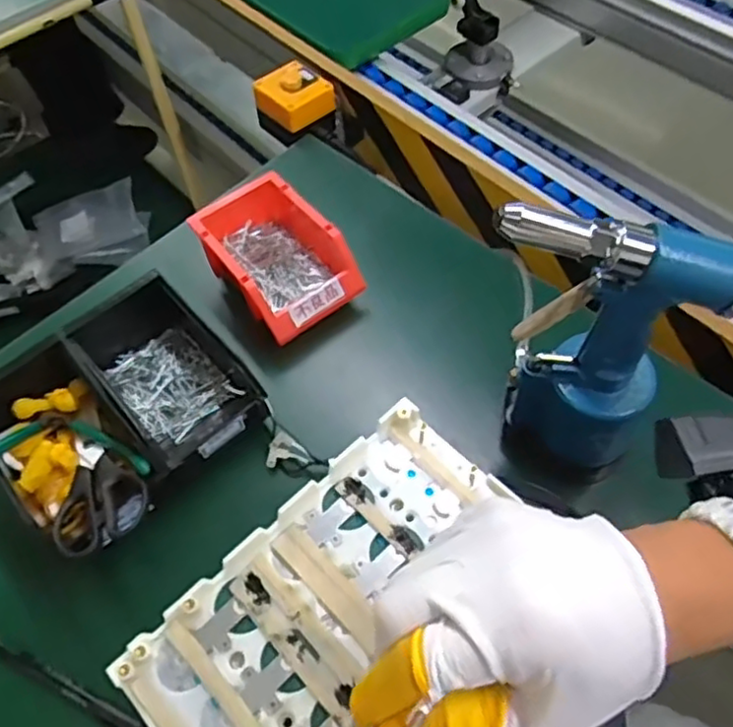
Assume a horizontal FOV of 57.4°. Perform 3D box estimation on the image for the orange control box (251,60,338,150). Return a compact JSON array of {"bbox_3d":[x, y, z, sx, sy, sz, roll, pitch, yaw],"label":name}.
[{"bbox_3d":[-0.089,-0.336,0.852,0.089,0.056,0.082,-34,62,-16],"label":"orange control box"}]

